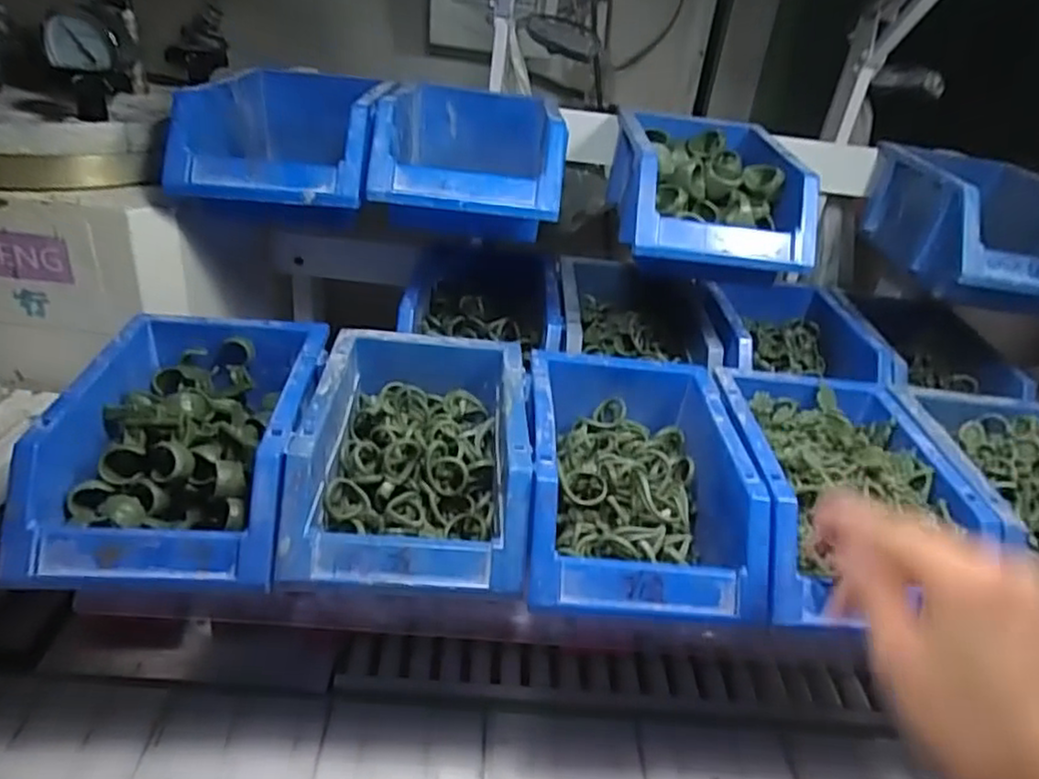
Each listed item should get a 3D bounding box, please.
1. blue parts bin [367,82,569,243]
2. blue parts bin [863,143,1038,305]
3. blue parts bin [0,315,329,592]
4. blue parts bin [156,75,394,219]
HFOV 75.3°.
[{"bbox_3d":[-0.036,-0.167,0.503,0.125,0.085,0.190,4,30,-4],"label":"blue parts bin"},{"bbox_3d":[0.360,-0.135,0.536,0.117,0.076,0.201,5,30,-3],"label":"blue parts bin"},{"bbox_3d":[-0.184,0.027,0.384,0.122,0.070,0.175,4,30,-6],"label":"blue parts bin"},{"bbox_3d":[-0.164,-0.185,0.492,0.124,0.064,0.196,3,30,-7],"label":"blue parts bin"}]

